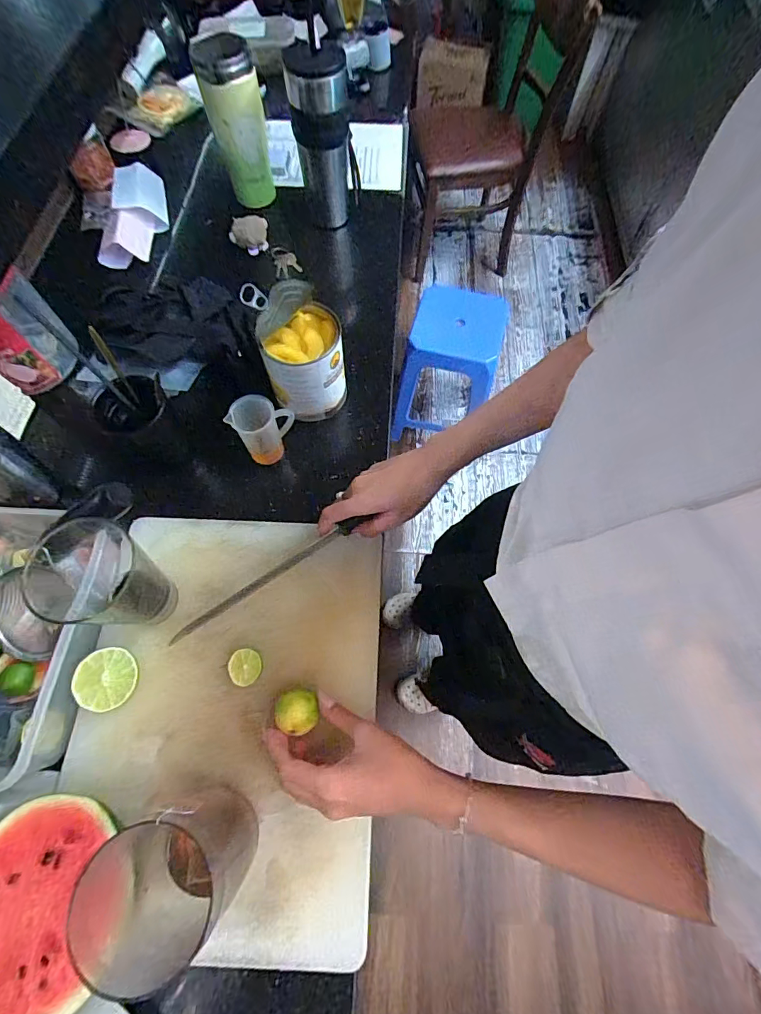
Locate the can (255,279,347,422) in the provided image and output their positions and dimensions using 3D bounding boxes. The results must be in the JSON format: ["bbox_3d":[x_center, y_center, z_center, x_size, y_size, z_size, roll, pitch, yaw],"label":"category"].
[{"bbox_3d":[-0.096,-0.192,0.545,0.094,0.176,0.087,0,66,0],"label":"can"}]

